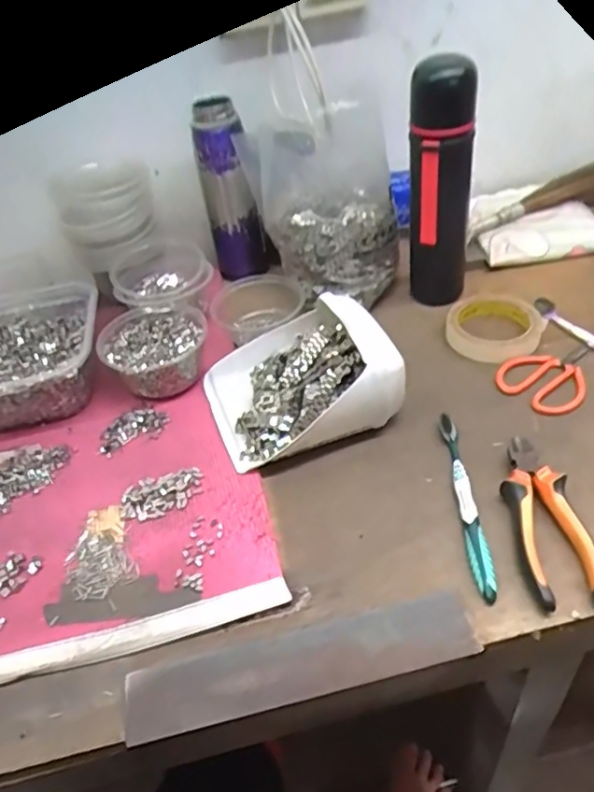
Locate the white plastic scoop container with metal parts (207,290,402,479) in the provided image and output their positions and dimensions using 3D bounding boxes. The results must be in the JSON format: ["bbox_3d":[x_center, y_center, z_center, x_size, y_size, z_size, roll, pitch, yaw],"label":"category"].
[{"bbox_3d":[-0.001,-0.024,0.582,0.173,0.076,0.160,-17,45,-10],"label":"white plastic scoop container with metal parts"}]

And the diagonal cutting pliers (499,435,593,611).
[{"bbox_3d":[0.196,0.096,0.477,0.051,0.027,0.149,-6,42,3],"label":"diagonal cutting pliers"}]

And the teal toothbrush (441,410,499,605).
[{"bbox_3d":[0.141,0.086,0.502,0.016,0.012,0.178,-5,42,4],"label":"teal toothbrush"}]

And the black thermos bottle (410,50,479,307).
[{"bbox_3d":[0.152,-0.217,0.636,0.066,0.236,0.055,3,45,11],"label":"black thermos bottle"}]

